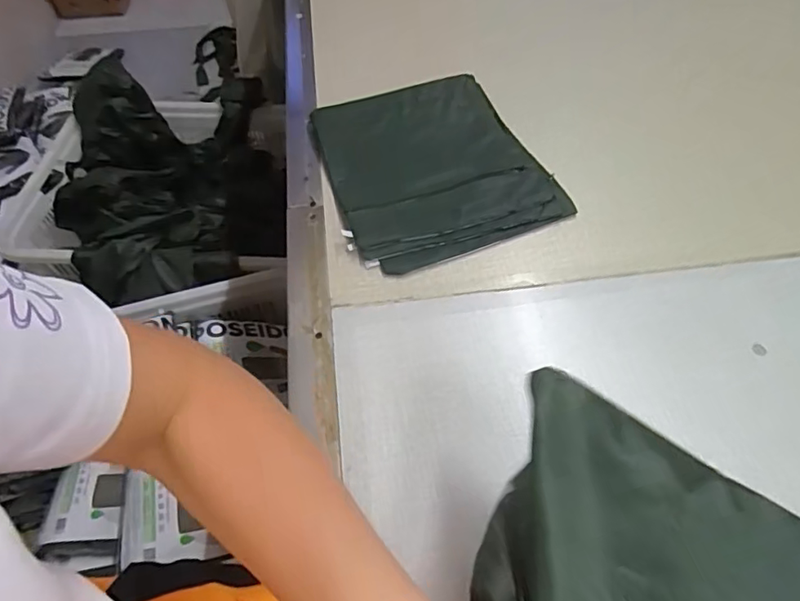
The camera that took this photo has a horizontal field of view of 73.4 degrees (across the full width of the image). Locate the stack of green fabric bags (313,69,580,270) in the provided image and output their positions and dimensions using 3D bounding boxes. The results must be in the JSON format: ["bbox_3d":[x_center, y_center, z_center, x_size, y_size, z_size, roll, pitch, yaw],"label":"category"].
[{"bbox_3d":[0.038,-0.197,0.749,0.272,0.015,0.325,-18,56,-11],"label":"stack of green fabric bags"}]

